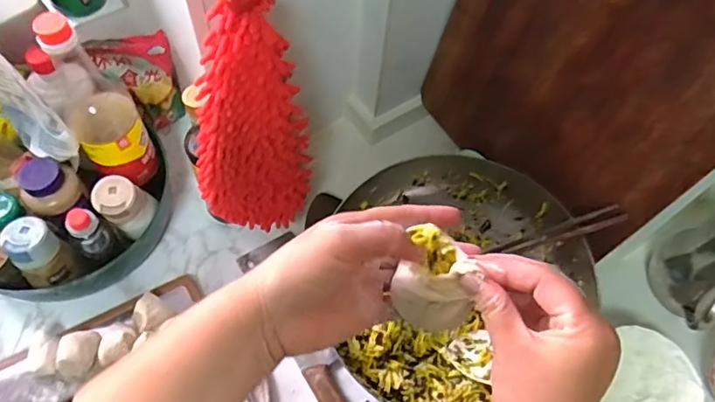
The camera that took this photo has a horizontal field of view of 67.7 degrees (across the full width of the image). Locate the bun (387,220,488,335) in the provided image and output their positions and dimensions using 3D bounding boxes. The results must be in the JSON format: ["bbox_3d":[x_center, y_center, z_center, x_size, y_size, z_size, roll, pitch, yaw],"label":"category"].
[{"bbox_3d":[0.052,0.052,0.360,0.049,0.028,0.063,9,60,1],"label":"bun"}]

